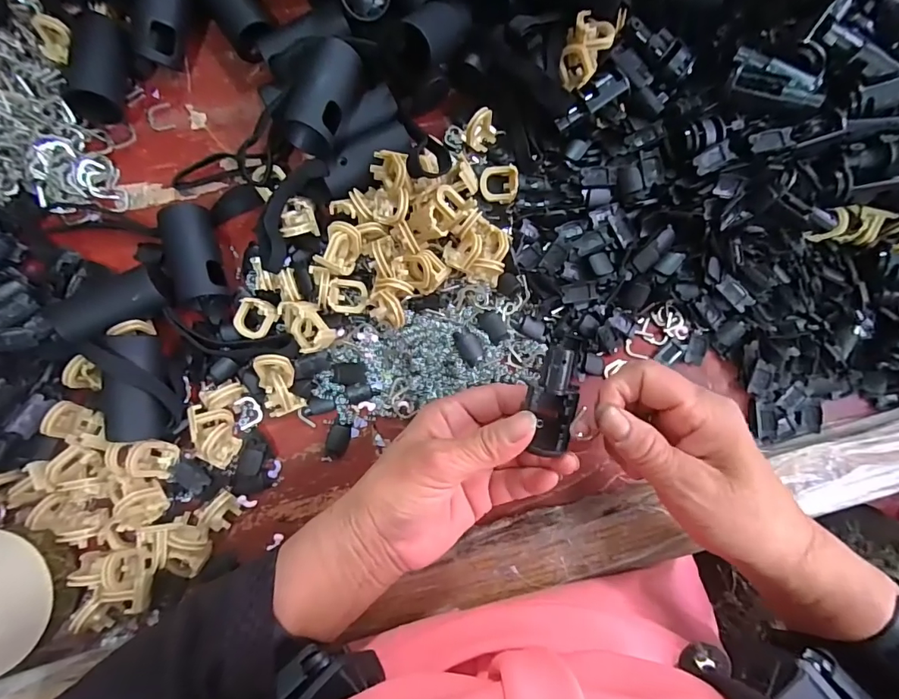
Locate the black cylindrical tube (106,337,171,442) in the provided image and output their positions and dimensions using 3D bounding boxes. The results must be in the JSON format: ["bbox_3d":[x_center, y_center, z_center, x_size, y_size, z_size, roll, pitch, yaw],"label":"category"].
[{"bbox_3d":[-0.183,0.022,0.265,0.030,0.025,0.062,-3,84,-2],"label":"black cylindrical tube"}]

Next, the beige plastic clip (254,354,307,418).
[{"bbox_3d":[-0.107,0.022,0.283,0.023,0.022,0.037,-19,85,-4],"label":"beige plastic clip"}]

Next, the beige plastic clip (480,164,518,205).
[{"bbox_3d":[0.033,-0.108,0.294,0.025,0.017,0.020,3,84,-2],"label":"beige plastic clip"}]

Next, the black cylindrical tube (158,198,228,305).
[{"bbox_3d":[-0.162,-0.061,0.288,0.027,0.030,0.065,-16,85,-4],"label":"black cylindrical tube"}]

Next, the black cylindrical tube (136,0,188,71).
[{"bbox_3d":[-0.185,-0.218,0.292,0.026,0.022,0.061,15,112,-2],"label":"black cylindrical tube"}]

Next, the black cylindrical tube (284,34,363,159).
[{"bbox_3d":[-0.074,-0.148,0.273,0.026,0.033,0.069,17,84,0],"label":"black cylindrical tube"}]

